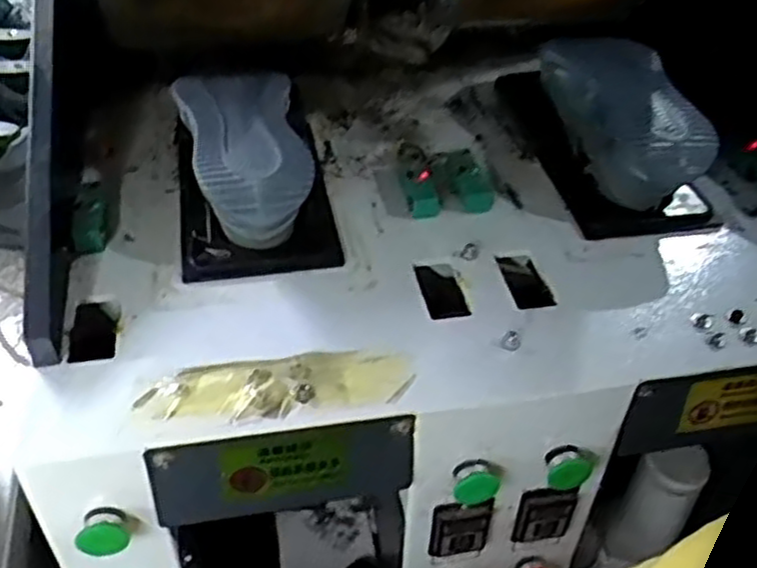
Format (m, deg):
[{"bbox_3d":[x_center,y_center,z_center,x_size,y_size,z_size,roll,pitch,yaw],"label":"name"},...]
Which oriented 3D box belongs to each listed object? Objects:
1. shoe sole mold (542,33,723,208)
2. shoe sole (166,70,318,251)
[{"bbox_3d":[0.266,-0.185,0.843,0.118,0.079,0.256,-9,43,-10],"label":"shoe sole mold"},{"bbox_3d":[-0.136,-0.132,0.781,0.120,0.081,0.263,-7,41,-11],"label":"shoe sole"}]

